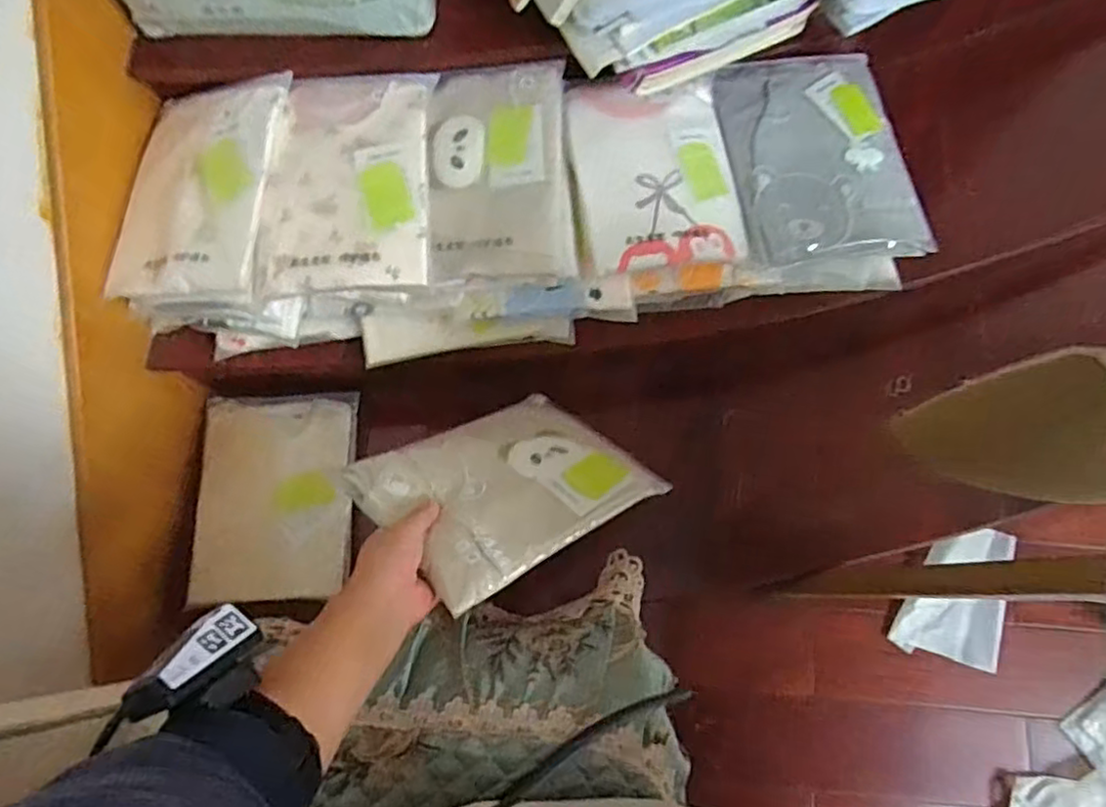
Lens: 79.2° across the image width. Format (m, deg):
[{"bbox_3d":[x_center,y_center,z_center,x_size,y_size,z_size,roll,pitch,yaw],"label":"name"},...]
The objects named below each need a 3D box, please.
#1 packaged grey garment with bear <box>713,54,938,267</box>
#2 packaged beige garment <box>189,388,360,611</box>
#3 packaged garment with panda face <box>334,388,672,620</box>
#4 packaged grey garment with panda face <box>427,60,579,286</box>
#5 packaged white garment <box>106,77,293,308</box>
[{"bbox_3d":[0.301,-0.285,0.764,0.197,0.022,0.252,-8,75,-1],"label":"packaged grey garment with bear"},{"bbox_3d":[-0.371,0.124,0.890,0.208,0.045,0.266,0,75,1],"label":"packaged beige garment"},{"bbox_3d":[-0.040,0.073,0.652,0.265,0.030,0.198,-26,50,-38],"label":"packaged garment with panda face"},{"bbox_3d":[-0.057,-0.246,0.706,0.152,0.030,0.228,-5,75,-1],"label":"packaged grey garment with panda face"},{"bbox_3d":[-0.377,-0.226,0.715,0.177,0.066,0.239,6,75,2],"label":"packaged white garment"}]

